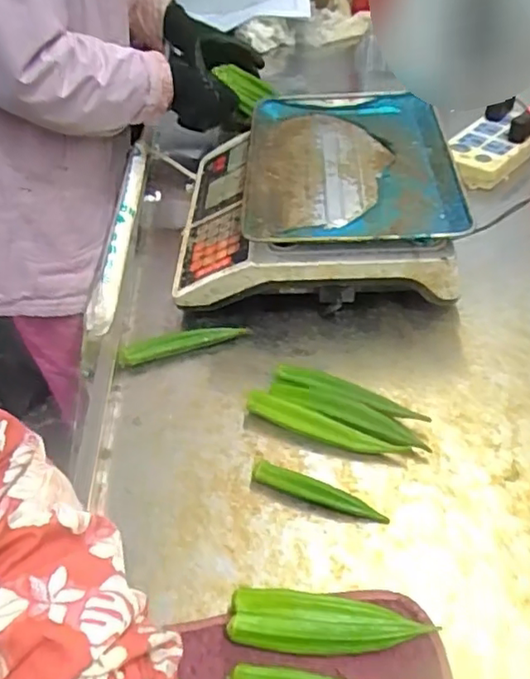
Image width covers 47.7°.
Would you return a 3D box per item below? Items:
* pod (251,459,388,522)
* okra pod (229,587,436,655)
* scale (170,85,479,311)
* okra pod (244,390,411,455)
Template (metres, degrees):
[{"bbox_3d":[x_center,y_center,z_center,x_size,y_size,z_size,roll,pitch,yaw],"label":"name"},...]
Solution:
[{"bbox_3d":[0.046,0.133,0.521,0.119,0.016,0.022,15,51,19],"label":"pod"},{"bbox_3d":[0.045,0.207,0.438,0.139,0.027,0.041,-1,47,5],"label":"okra pod"},{"bbox_3d":[0.056,-0.181,0.735,0.321,0.100,0.313,-3,47,3],"label":"scale"},{"bbox_3d":[0.054,0.081,0.559,0.148,0.027,0.021,16,51,19],"label":"okra pod"}]

